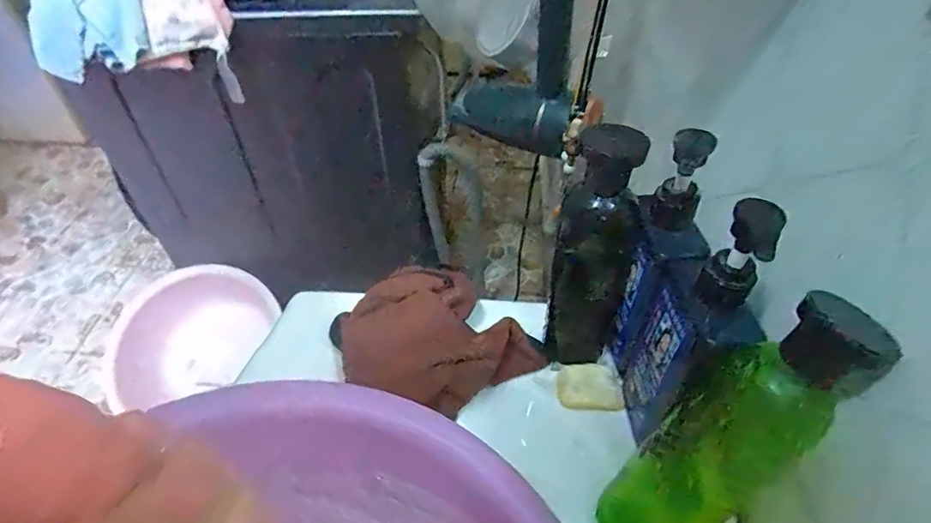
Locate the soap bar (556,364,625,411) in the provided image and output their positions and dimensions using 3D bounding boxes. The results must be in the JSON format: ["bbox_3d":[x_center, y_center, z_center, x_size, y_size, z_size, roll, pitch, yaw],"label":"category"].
[{"bbox_3d":[0.093,0.095,0.386,0.046,0.013,0.038,5,48,3],"label":"soap bar"}]

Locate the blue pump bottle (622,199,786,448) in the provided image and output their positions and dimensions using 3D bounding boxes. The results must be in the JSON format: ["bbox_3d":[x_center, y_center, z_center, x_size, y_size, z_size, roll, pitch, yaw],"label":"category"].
[{"bbox_3d":[0.132,0.043,0.311,0.041,0.181,0.058,-16,50,-16],"label":"blue pump bottle"}]

